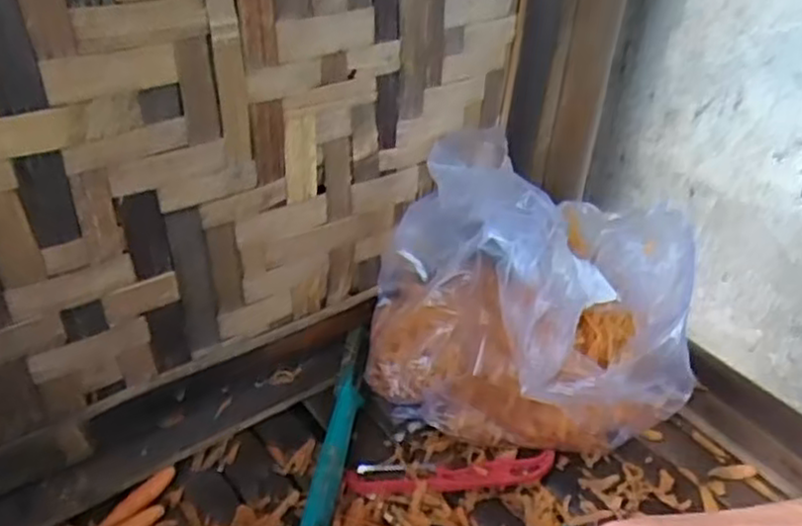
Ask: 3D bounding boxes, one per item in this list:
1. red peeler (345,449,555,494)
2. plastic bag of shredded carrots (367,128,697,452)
[{"bbox_3d":[0.033,0.136,0.459,0.133,0.011,0.020,-1,39,-7],"label":"red peeler"},{"bbox_3d":[0.085,0.025,0.489,0.205,0.162,0.158,7,37,4],"label":"plastic bag of shredded carrots"}]

